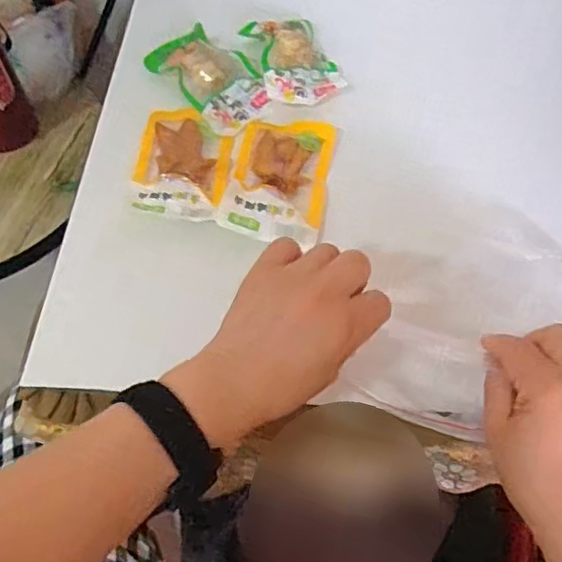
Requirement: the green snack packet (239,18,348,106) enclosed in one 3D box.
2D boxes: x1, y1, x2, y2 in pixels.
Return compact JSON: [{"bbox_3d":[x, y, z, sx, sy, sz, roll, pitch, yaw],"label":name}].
[{"bbox_3d":[0.012,-0.218,0.579,0.081,0.020,0.108,-19,60,-13],"label":"green snack packet"}]

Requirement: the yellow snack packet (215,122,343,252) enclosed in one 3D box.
[{"bbox_3d":[0.001,-0.092,0.506,0.082,0.009,0.137,11,58,5],"label":"yellow snack packet"}]

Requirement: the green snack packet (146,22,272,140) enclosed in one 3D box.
[{"bbox_3d":[-0.064,-0.195,0.563,0.076,0.017,0.119,-38,66,-22],"label":"green snack packet"}]

